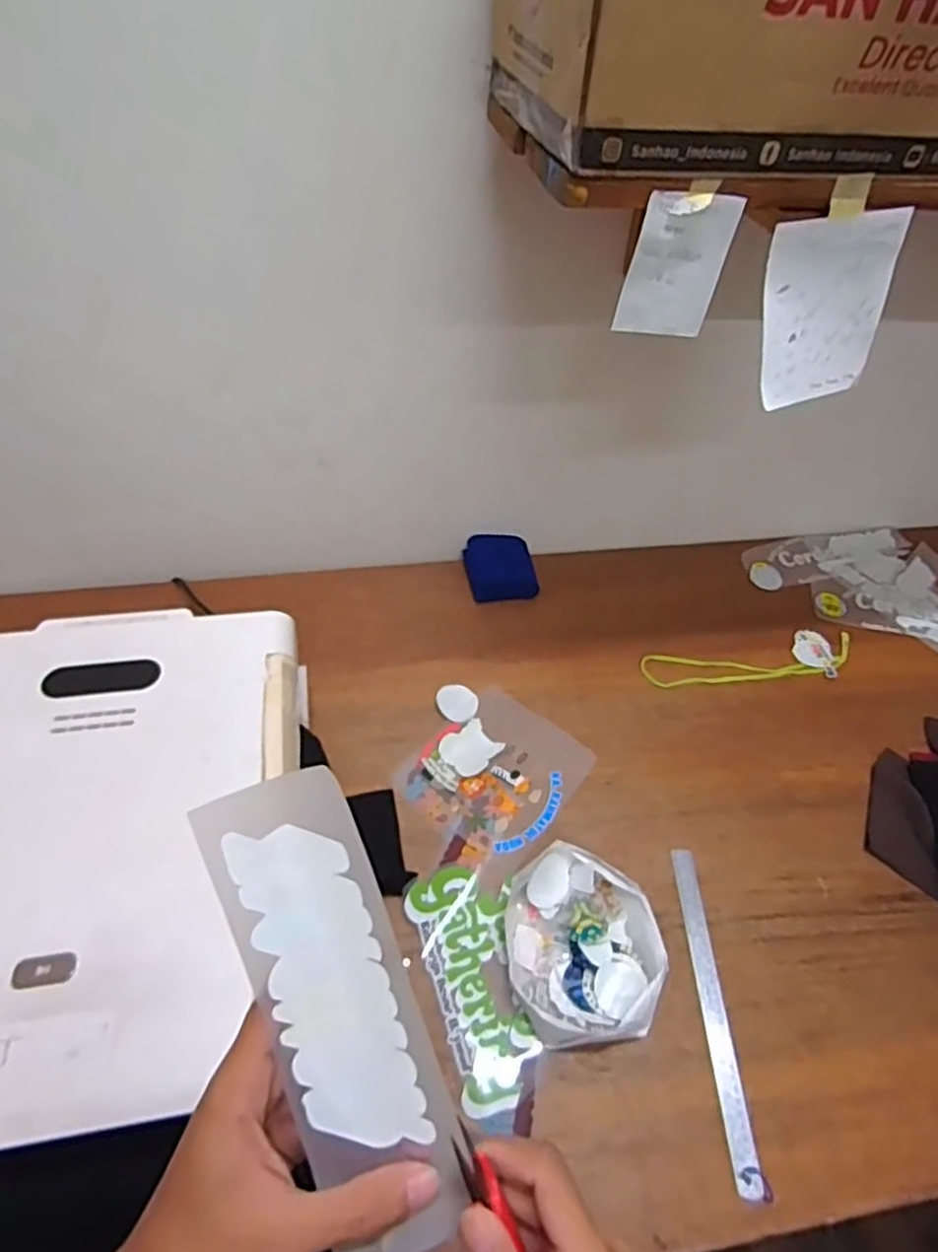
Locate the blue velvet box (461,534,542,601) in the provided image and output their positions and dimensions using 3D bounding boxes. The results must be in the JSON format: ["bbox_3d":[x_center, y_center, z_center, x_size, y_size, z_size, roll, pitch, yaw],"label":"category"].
[{"bbox_3d":[0.053,-0.100,1.145,0.115,0.059,0.107,-7,50,-8],"label":"blue velvet box"}]

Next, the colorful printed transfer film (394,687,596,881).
[{"bbox_3d":[0.033,0.200,0.910,0.195,0.008,0.239,36,56,22],"label":"colorful printed transfer film"}]

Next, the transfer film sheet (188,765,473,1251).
[{"bbox_3d":[-0.054,0.160,0.288,0.062,0.008,0.193,-20,86,-7],"label":"transfer film sheet"}]

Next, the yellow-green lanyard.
[{"bbox_3d":[0.442,0.055,1.066,0.359,0.019,0.088,-8,50,-9],"label":"yellow-green lanyard"}]

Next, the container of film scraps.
[{"bbox_3d":[0.123,0.351,0.767,0.166,0.044,0.199,-6,50,-7],"label":"container of film scraps"}]

